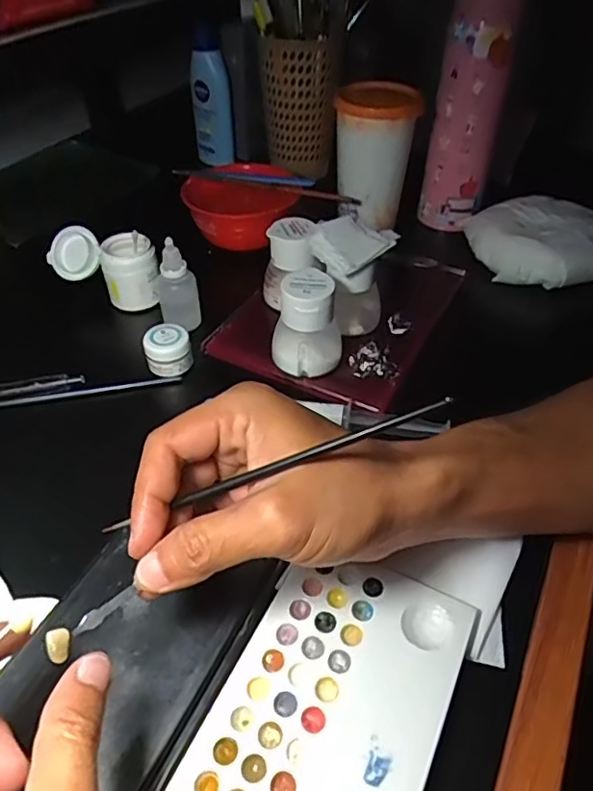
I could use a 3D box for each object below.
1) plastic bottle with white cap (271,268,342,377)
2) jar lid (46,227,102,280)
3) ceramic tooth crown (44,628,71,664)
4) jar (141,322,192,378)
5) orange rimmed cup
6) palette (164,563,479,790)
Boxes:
[{"bbox_3d":[0.007,-0.050,0.405,0.048,0.067,0.037,3,44,3],"label":"plastic bottle with white cap"},{"bbox_3d":[-0.182,-0.116,0.475,0.044,0.006,0.043,1,93,16],"label":"jar lid"},{"bbox_3d":[-0.089,0.093,0.215,0.008,0.006,0.011,-15,46,-16],"label":"ceramic tooth crown"},{"bbox_3d":[-0.094,-0.033,0.423,0.033,0.027,0.030,0,44,0],"label":"jar"},{"bbox_3d":[0.073,-0.224,0.543,0.072,0.111,0.076,10,45,10],"label":"orange rimmed cup"},{"bbox_3d":[0.014,0.140,0.255,0.093,0.005,0.149,20,47,19],"label":"palette"}]

